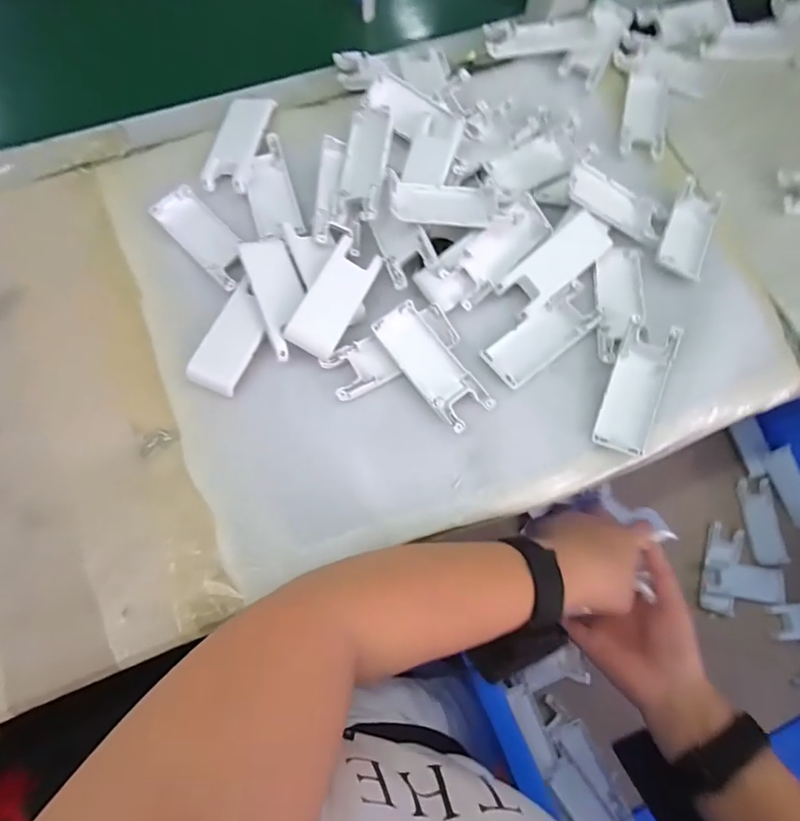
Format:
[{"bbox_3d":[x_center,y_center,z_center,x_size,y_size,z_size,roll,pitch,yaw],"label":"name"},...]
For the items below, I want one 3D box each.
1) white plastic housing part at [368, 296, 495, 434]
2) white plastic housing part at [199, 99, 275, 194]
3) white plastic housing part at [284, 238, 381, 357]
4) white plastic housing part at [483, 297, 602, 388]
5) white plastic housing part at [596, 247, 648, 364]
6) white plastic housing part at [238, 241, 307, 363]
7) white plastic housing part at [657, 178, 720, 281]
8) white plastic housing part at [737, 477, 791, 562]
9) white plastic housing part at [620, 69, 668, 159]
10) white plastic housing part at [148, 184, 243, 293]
[{"bbox_3d":[0.025,-0.035,0.374,0.039,0.014,0.104,-37,78,-13],"label":"white plastic housing part"},{"bbox_3d":[-0.142,-0.237,0.434,0.038,0.014,0.101,12,72,0],"label":"white plastic housing part"},{"bbox_3d":[-0.051,-0.088,0.385,0.039,0.013,0.097,30,74,-11],"label":"white plastic housing part"},{"bbox_3d":[0.111,-0.059,0.391,0.094,0.008,0.041,-37,78,-13],"label":"white plastic housing part"},{"bbox_3d":[0.184,-0.087,0.405,0.039,0.014,0.101,6,73,-2],"label":"white plastic housing part"},{"bbox_3d":[-0.095,-0.092,0.388,0.038,0.015,0.103,-18,75,-9],"label":"white plastic housing part"},{"bbox_3d":[0.253,-0.157,0.422,0.038,0.007,0.101,26,73,5],"label":"white plastic housing part"},{"bbox_3d":[0.478,0.146,0.643,0.042,0.013,0.109,-3,73,-4],"label":"white plastic housing part"},{"bbox_3d":[0.234,-0.283,0.463,0.040,0.009,0.101,12,72,0],"label":"white plastic housing part"},{"bbox_3d":[-0.163,-0.146,0.408,0.039,0.006,0.105,-42,80,-14],"label":"white plastic housing part"}]

